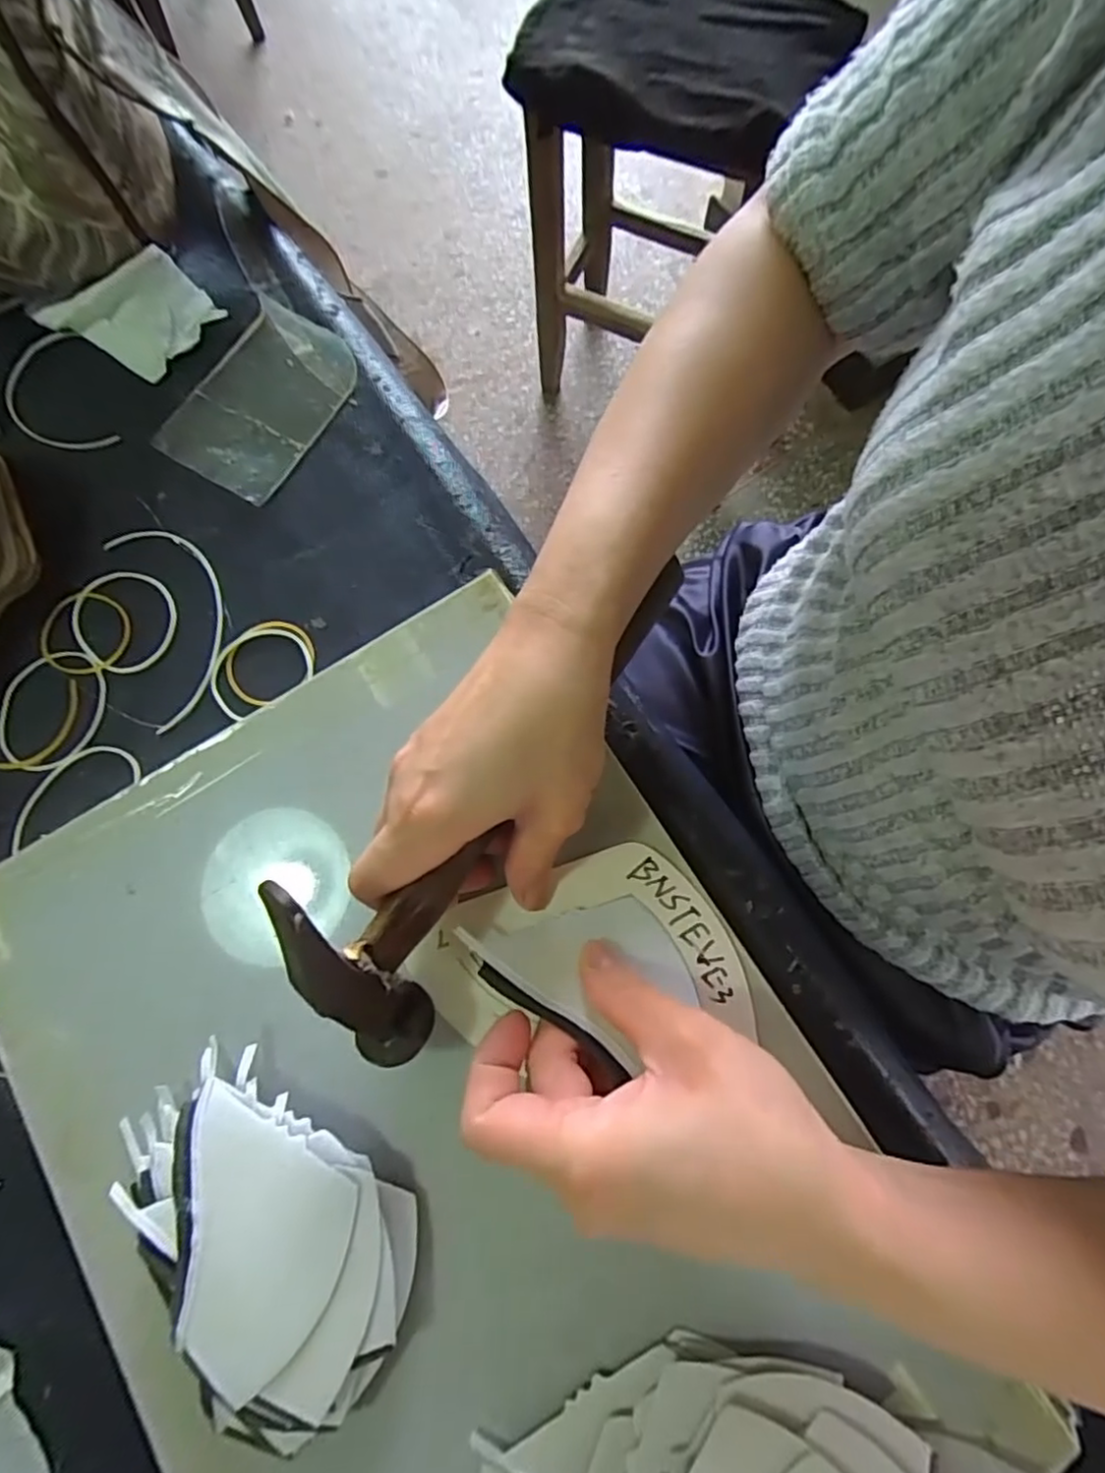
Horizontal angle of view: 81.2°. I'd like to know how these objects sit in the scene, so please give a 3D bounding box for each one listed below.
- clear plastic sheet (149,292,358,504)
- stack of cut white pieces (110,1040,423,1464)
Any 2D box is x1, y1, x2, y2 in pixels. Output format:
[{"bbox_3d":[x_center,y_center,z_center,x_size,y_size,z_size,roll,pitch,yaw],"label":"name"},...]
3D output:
[{"bbox_3d":[-0.162,-0.186,0.353,0.073,0.018,0.102,32,80,8],"label":"clear plastic sheet"},{"bbox_3d":[-0.112,0.187,0.239,0.128,0.034,0.094,41,81,9],"label":"stack of cut white pieces"}]

